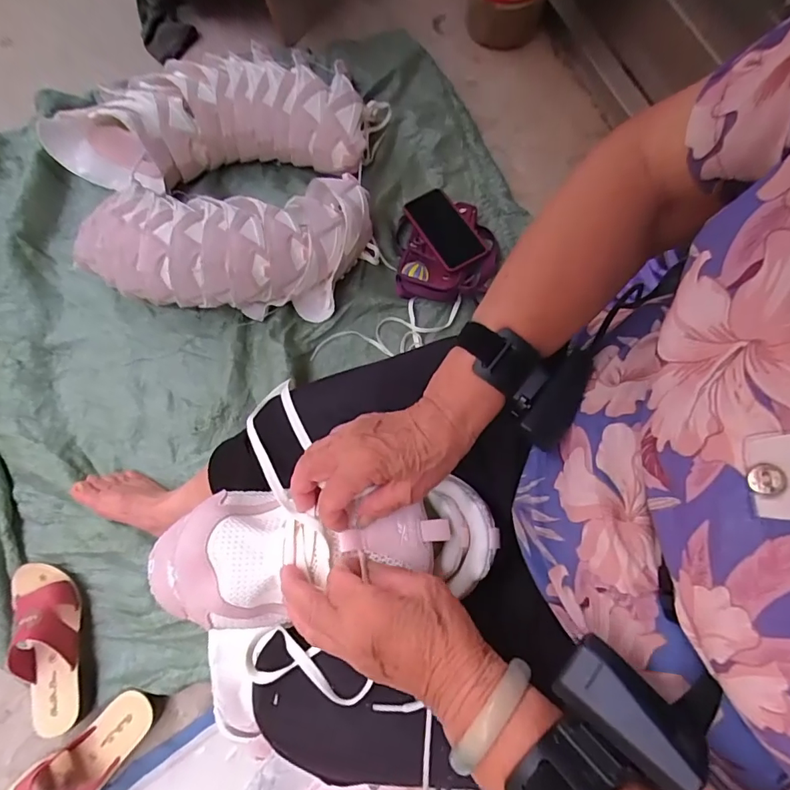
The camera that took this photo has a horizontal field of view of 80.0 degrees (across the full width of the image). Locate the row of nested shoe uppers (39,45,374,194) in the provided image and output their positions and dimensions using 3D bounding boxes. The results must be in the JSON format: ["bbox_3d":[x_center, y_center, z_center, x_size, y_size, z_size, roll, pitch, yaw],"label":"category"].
[{"bbox_3d":[-0.333,-0.492,0.831,0.539,0.120,0.214,-6,75,-1],"label":"row of nested shoe uppers"}]

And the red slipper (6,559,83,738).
[{"bbox_3d":[-0.484,0.342,0.641,0.088,0.063,0.223,-15,75,-4],"label":"red slipper"}]

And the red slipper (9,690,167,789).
[{"bbox_3d":[-0.407,0.485,0.608,0.228,0.061,0.085,-37,78,-9],"label":"red slipper"}]

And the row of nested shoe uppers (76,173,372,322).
[{"bbox_3d":[-0.257,-0.235,0.753,0.433,0.143,0.192,-5,75,-1],"label":"row of nested shoe uppers"}]

